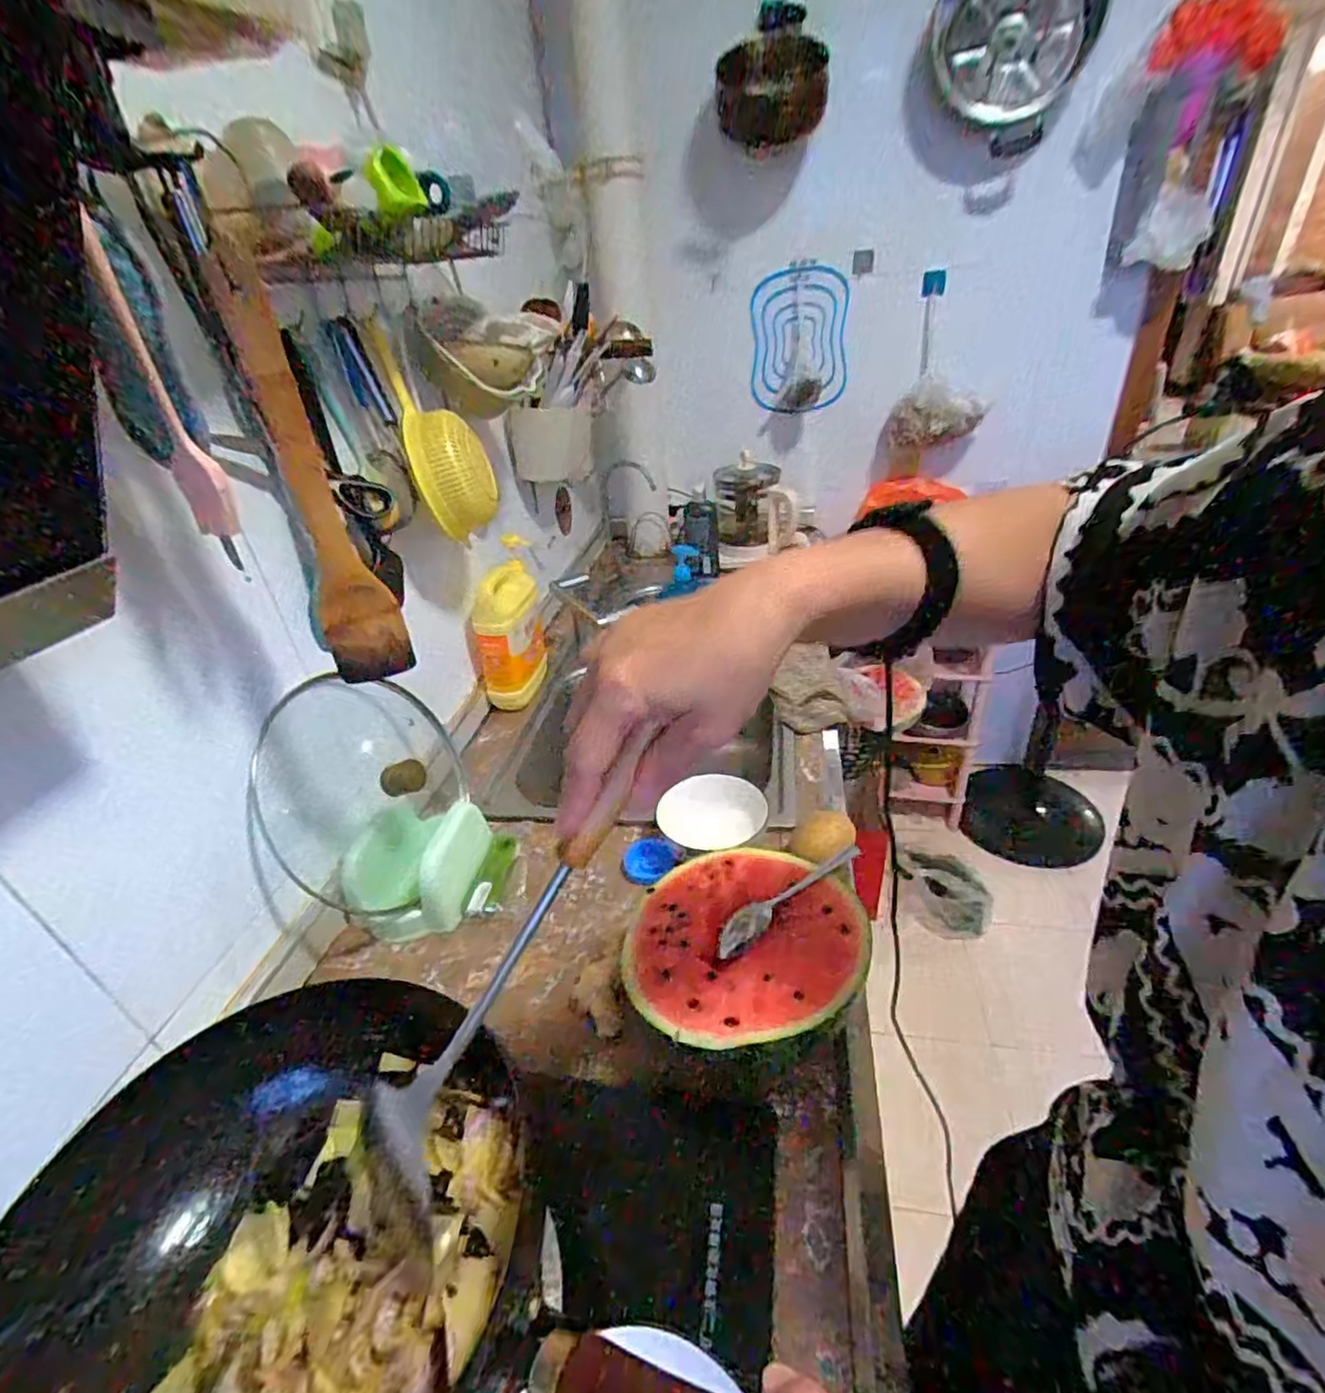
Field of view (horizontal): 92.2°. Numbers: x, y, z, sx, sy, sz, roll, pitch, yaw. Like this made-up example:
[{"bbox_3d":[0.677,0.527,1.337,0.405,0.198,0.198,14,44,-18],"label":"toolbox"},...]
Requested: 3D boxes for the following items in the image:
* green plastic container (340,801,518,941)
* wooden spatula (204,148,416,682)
[{"bbox_3d":[-0.265,0.192,0.738,0.161,0.069,0.164,-1,33,8],"label":"green plastic container"},{"bbox_3d":[-0.253,-0.155,0.456,0.056,0.326,0.020,-21,36,-22],"label":"wooden spatula"}]

